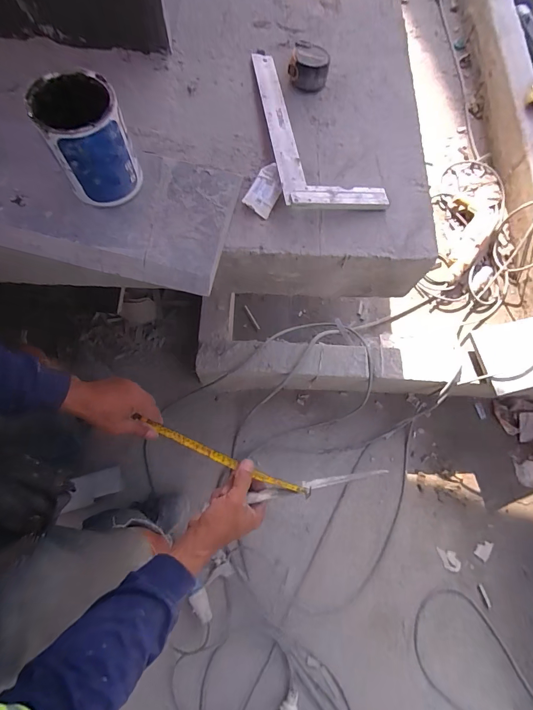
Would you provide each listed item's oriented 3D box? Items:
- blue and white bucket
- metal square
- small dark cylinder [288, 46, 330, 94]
[{"bbox_3d":[-0.228,-0.277,0.471,0.094,0.116,0.096,1,72,-3],"label":"blue and white bucket"},{"bbox_3d":[0.080,-0.385,0.600,0.161,0.017,0.346,-6,70,-10],"label":"metal square"},{"bbox_3d":[0.075,-0.500,0.626,0.068,0.040,0.067,11,72,1],"label":"small dark cylinder"}]

